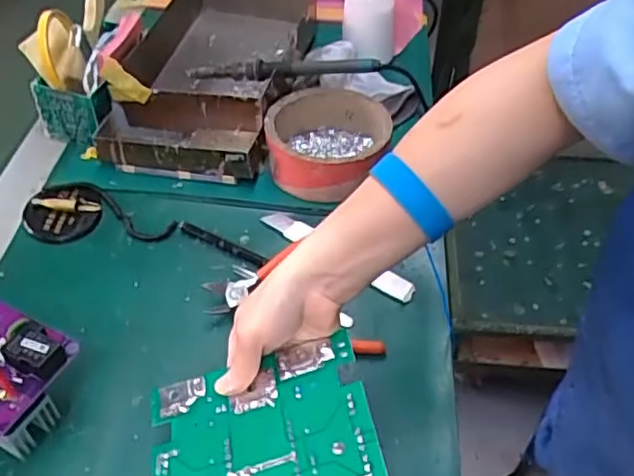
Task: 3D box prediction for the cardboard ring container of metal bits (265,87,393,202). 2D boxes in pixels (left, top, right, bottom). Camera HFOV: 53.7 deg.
[{"bbox_3d":[0.012,-0.099,0.638,0.122,0.050,0.126,-3,47,-2],"label":"cardboard ring container of metal bits"}]

